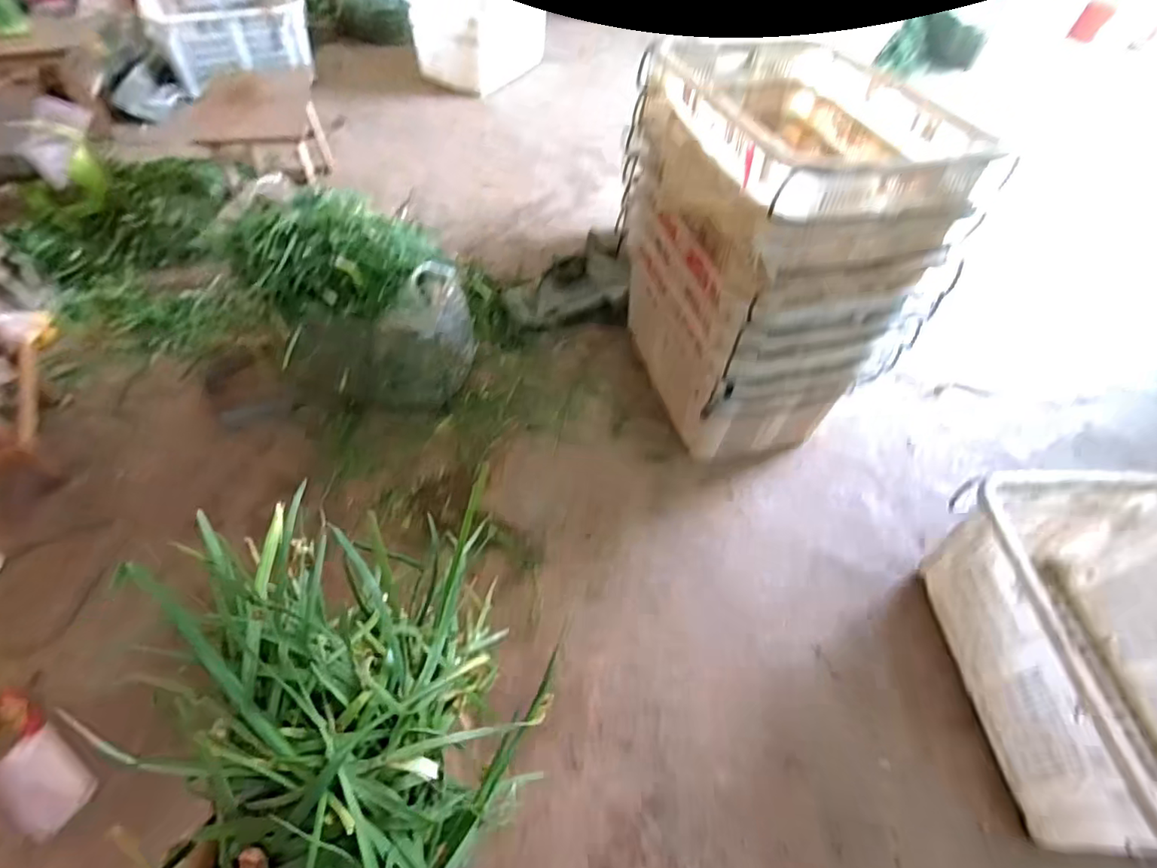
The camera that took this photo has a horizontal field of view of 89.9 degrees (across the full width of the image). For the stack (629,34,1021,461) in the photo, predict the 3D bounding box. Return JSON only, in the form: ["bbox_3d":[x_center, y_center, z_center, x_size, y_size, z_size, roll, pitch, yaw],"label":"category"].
[{"bbox_3d":[0.419,-0.427,1.411,0.494,0.721,0.677,-16,55,-16],"label":"stack"}]

